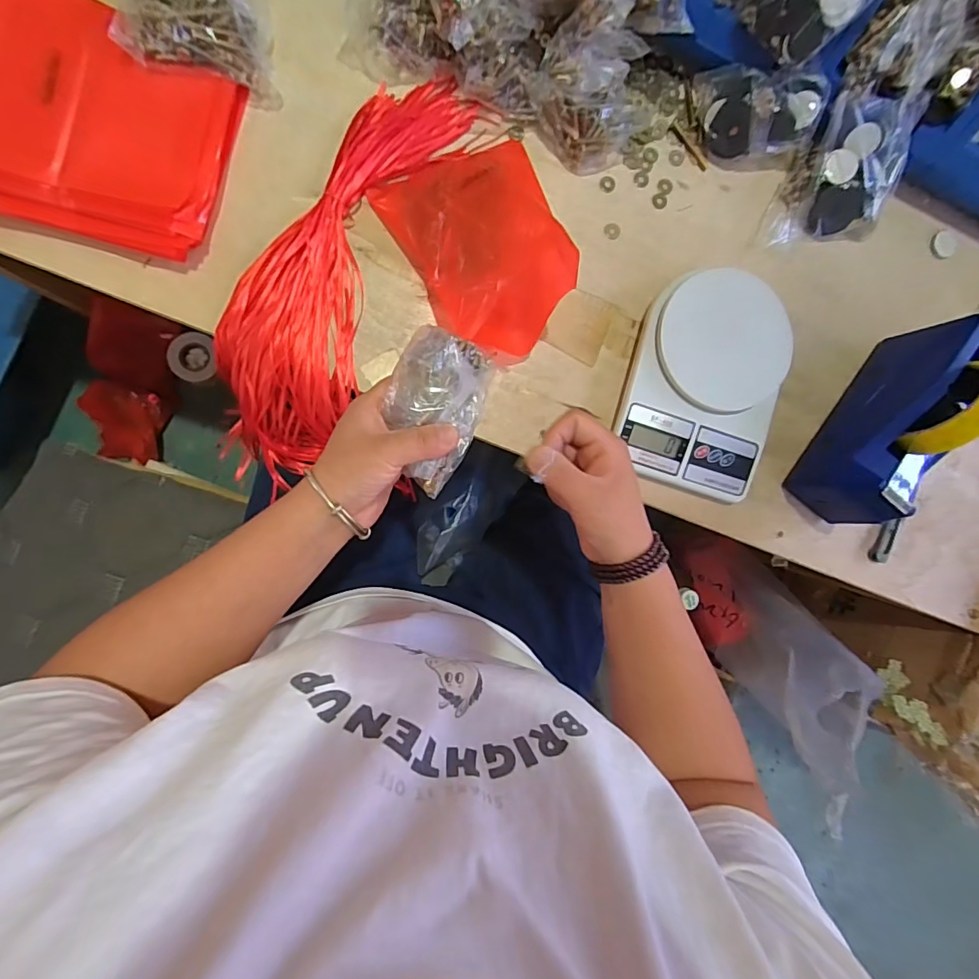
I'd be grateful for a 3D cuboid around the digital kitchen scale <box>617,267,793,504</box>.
[{"bbox_3d":[0.215,-0.105,0.476,0.149,0.042,0.210,16,88,-8],"label":"digital kitchen scale"}]

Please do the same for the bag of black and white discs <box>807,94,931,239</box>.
[{"bbox_3d":[0.370,-0.317,0.482,0.078,0.019,0.118,4,117,5],"label":"bag of black and white discs"}]

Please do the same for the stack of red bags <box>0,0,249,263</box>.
[{"bbox_3d":[-0.333,-0.303,0.395,0.217,0.028,0.181,10,89,-9],"label":"stack of red bags"}]

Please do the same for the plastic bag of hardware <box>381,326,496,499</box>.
[{"bbox_3d":[-0.039,-0.057,0.346,0.065,0.024,0.110,19,88,-8],"label":"plastic bag of hardware"}]

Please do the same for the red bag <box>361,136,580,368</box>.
[{"bbox_3d":[-0.001,-0.217,0.439,0.137,0.053,0.187,-24,94,-8],"label":"red bag"}]

